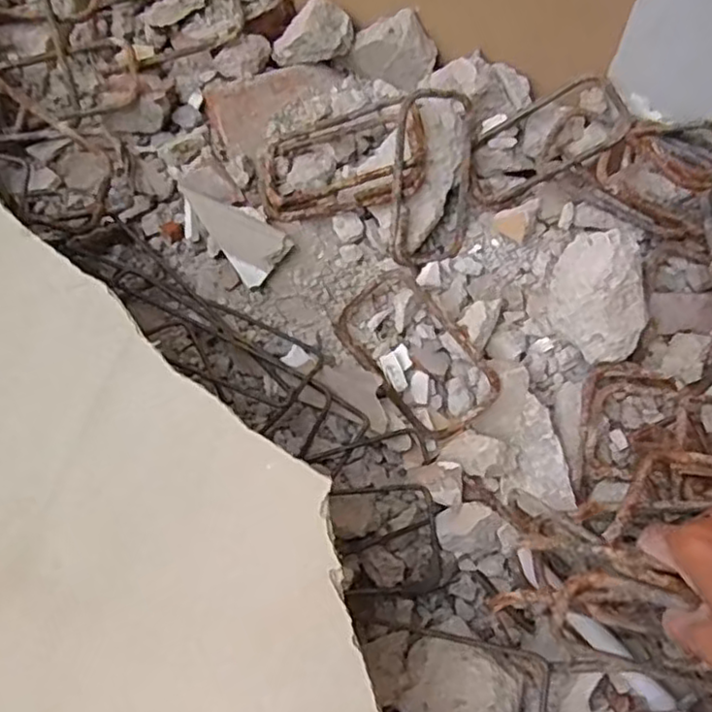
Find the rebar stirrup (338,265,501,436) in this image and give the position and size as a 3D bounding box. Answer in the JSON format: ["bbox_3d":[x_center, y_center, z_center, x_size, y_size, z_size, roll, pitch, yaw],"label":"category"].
[{"bbox_3d":[0.051,-0.002,0.584,0.092,0.028,0.150,-29,70,-10],"label":"rebar stirrup"}]

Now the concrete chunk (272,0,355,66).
[{"bbox_3d":[-0.043,-0.315,0.683,0.082,0.057,0.043,-15,68,-5],"label":"concrete chunk"}]

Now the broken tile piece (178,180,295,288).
[{"bbox_3d":[-0.106,-0.120,0.616,0.053,0.011,0.113,-37,83,-2],"label":"broken tile piece"}]

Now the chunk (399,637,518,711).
[{"bbox_3d":[0.075,0.236,0.486,0.085,0.048,0.064,24,70,11],"label":"chunk"}]

